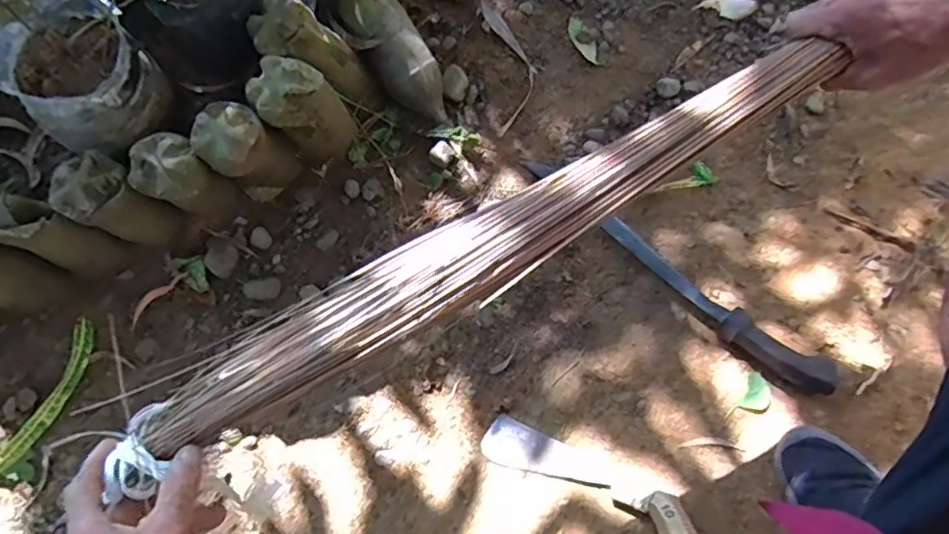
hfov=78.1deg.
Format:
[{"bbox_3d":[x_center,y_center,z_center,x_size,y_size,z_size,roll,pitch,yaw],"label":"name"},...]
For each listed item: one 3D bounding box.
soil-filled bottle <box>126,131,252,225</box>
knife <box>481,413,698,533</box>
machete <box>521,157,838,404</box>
[{"bbox_3d":[-0.395,-0.105,0.828,0.096,0.185,0.083,18,71,4],"label":"soil-filled bottle"},{"bbox_3d":[0.143,0.270,0.734,0.289,0.027,0.060,20,69,28],"label":"knife"},{"bbox_3d":[0.289,-0.001,0.855,0.077,0.040,0.510,-39,64,-14],"label":"machete"}]

